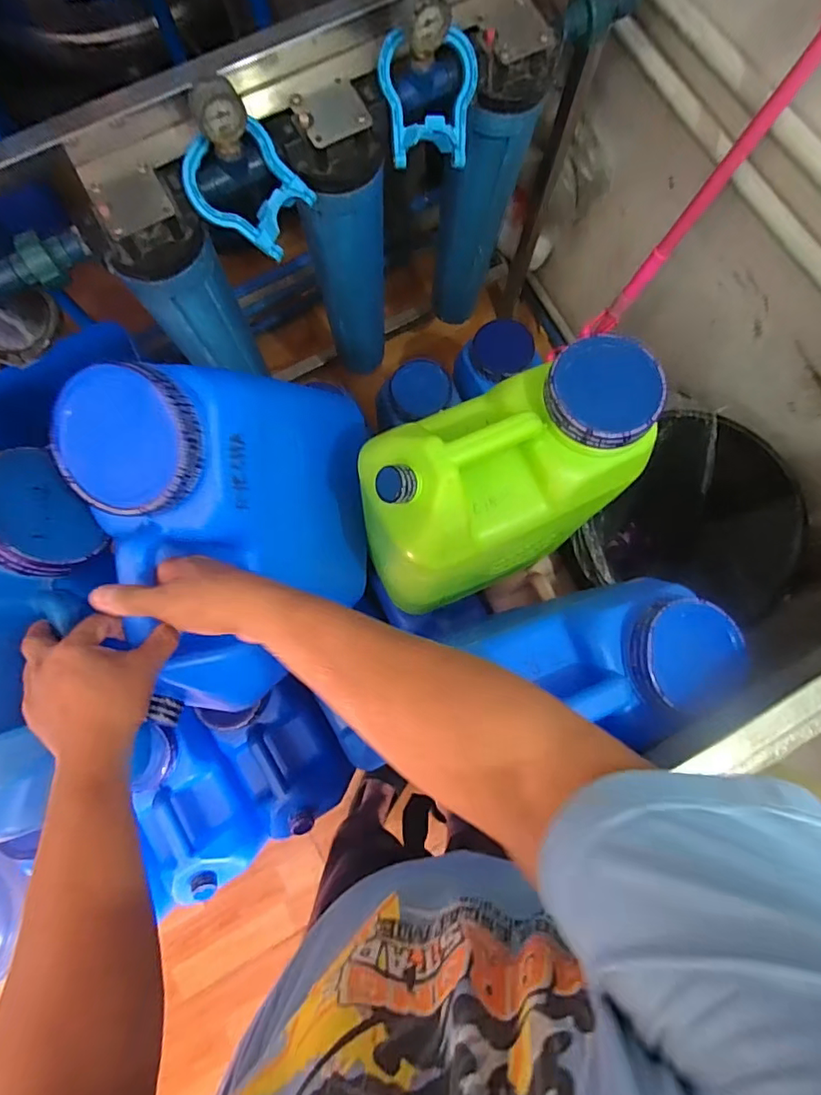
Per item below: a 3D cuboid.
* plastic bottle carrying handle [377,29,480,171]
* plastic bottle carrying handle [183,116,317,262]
[{"bbox_3d":[0.022,-0.527,0.611,0.119,0.131,0.055,-7,40,-18],"label":"plastic bottle carrying handle"},{"bbox_3d":[-0.186,-0.414,0.597,0.129,0.041,0.115,27,97,-31],"label":"plastic bottle carrying handle"}]

